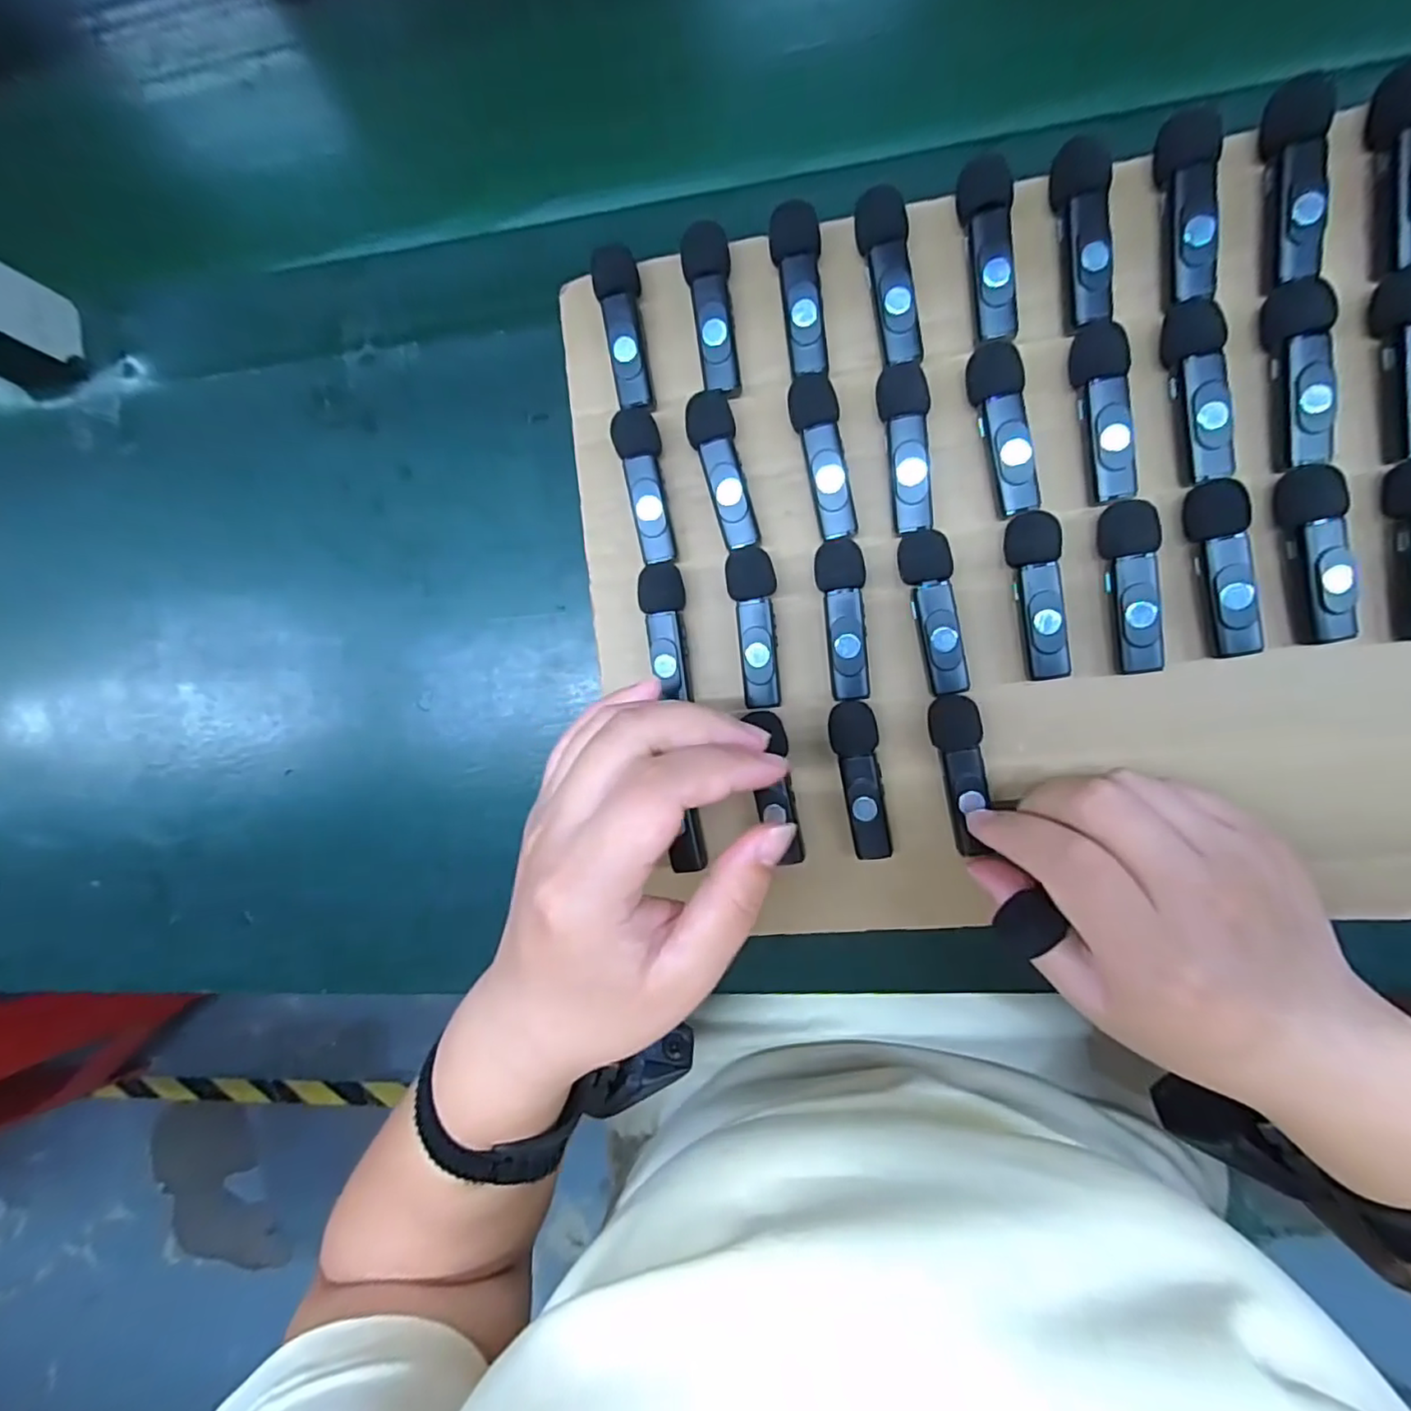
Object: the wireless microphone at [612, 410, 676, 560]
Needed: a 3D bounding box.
[{"bbox_3d":[-0.024,-0.093,0.269,0.018,0.017,0.064,-12,87,9],"label":"wireless microphone"}]

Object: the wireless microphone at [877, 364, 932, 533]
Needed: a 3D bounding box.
[{"bbox_3d":[0.080,-0.102,0.250,0.018,0.011,0.064,-5,89,9],"label":"wireless microphone"}]

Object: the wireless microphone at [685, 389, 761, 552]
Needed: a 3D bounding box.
[{"bbox_3d":[0.008,-0.097,0.264,0.019,0.016,0.064,-15,87,8],"label":"wireless microphone"}]

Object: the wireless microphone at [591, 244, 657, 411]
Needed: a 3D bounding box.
[{"bbox_3d":[-0.034,-0.157,0.265,0.018,0.017,0.063,-6,88,9],"label":"wireless microphone"}]

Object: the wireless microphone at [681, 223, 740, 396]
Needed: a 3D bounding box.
[{"bbox_3d":[0.003,-0.161,0.259,0.018,0.015,0.063,-5,89,9],"label":"wireless microphone"}]

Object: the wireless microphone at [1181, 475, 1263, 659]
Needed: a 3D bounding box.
[{"bbox_3d":[0.194,-0.051,0.235,0.017,0.012,0.066,-8,88,9],"label":"wireless microphone"}]

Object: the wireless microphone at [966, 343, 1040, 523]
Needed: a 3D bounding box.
[{"bbox_3d":[0.116,-0.107,0.244,0.018,0.014,0.065,-10,88,9],"label":"wireless microphone"}]

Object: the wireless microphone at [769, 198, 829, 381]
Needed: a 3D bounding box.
[{"bbox_3d":[0.039,-0.167,0.253,0.019,0.012,0.065,-9,88,9],"label":"wireless microphone"}]

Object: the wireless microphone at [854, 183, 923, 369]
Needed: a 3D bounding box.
[{"bbox_3d":[0.072,-0.168,0.247,0.018,0.013,0.064,-9,88,9],"label":"wireless microphone"}]

